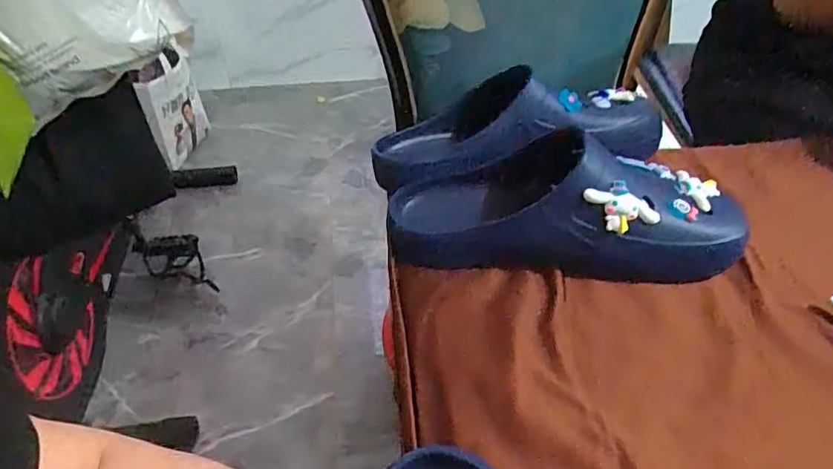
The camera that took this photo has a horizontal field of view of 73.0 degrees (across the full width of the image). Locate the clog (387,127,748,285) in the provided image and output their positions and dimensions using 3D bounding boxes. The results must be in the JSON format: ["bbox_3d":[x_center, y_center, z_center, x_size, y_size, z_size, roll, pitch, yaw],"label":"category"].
[{"bbox_3d":[0.126,-0.031,0.494,0.300,0.093,0.117,5,46,6],"label":"clog"}]

